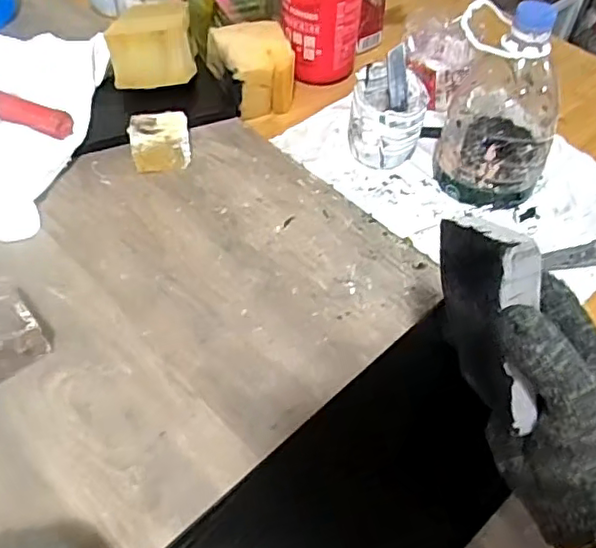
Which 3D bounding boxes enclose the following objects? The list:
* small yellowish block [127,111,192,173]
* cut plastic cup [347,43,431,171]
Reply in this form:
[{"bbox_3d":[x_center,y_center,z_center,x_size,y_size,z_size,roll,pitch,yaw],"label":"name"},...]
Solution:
[{"bbox_3d":[-0.127,-0.123,0.578,0.052,0.035,0.053,-7,51,-9],"label":"small yellowish block"},{"bbox_3d":[0.087,-0.159,0.610,0.067,0.076,0.089,9,50,5],"label":"cut plastic cup"}]

